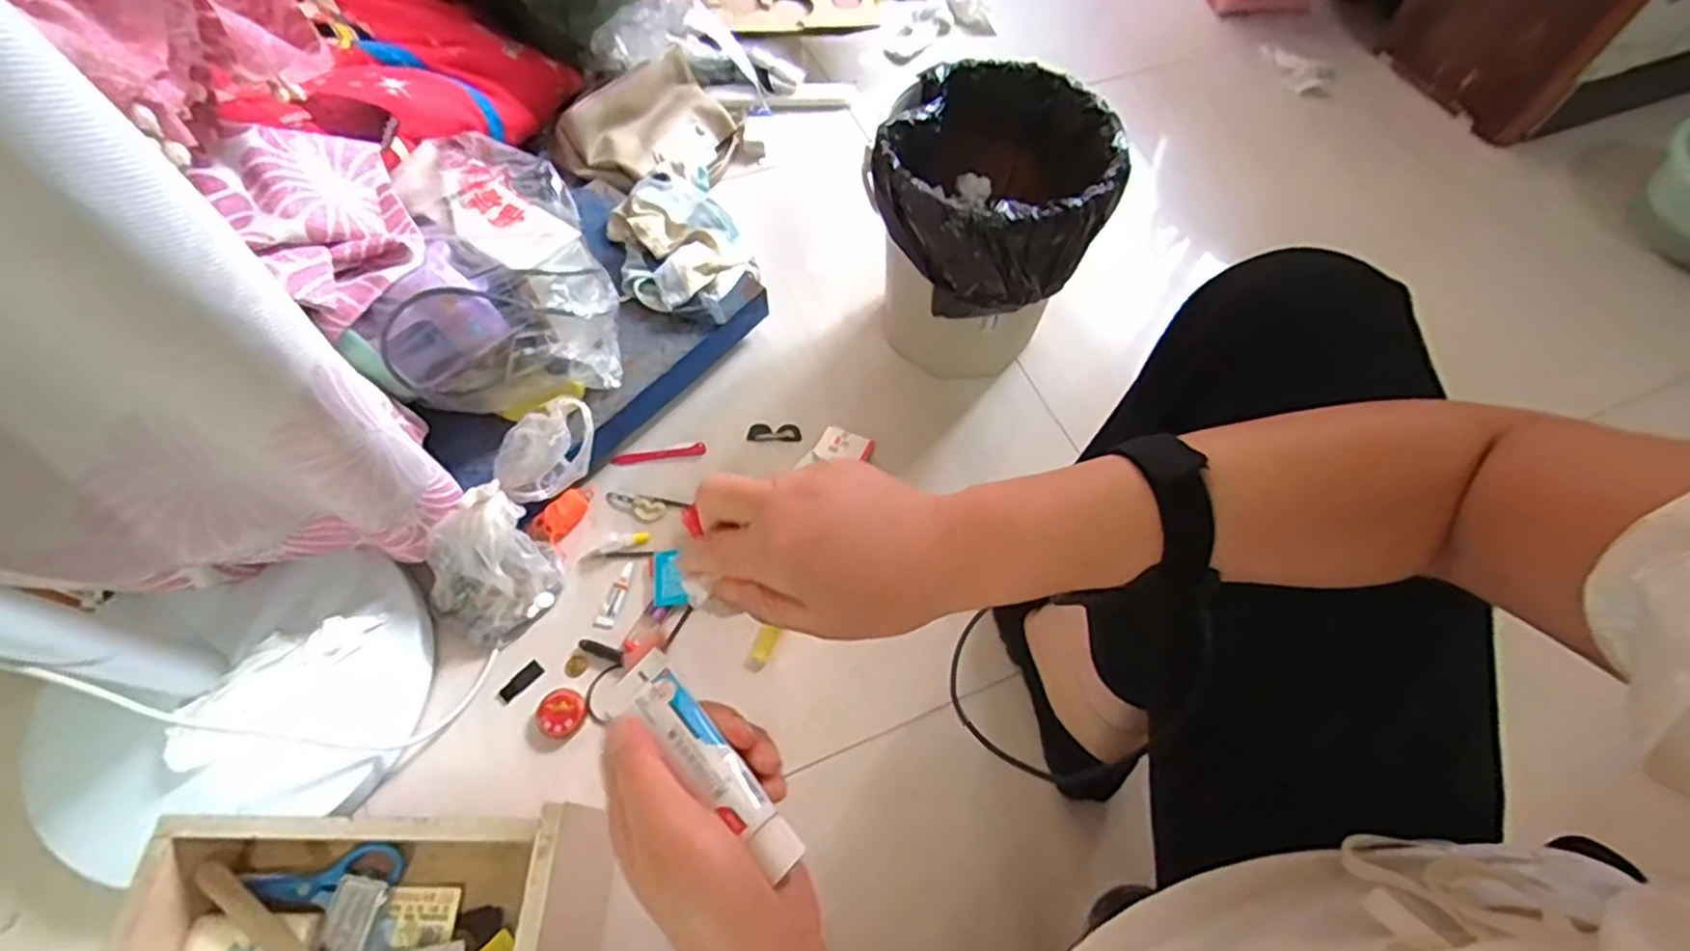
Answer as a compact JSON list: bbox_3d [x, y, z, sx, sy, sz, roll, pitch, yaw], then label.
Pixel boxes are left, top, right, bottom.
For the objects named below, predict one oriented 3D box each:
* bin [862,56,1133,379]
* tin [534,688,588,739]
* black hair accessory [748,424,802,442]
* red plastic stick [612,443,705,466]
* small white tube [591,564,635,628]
[{"bbox_3d":[0.149,-0.254,0.798,0.225,0.274,0.231,0,61,-1],"label":"bin"},{"bbox_3d":[-0.273,0.225,0.682,0.045,0.010,0.043,0,61,-1],"label":"tin"},{"bbox_3d":[-0.083,-0.051,0.845,0.063,0.006,0.025,2,61,0],"label":"black hair accessory"},{"bbox_3d":[-0.215,-0.024,0.825,0.105,0.007,0.015,-8,61,-6],"label":"red plastic stick"},{"bbox_3d":[-0.237,0.123,0.741,0.021,0.006,0.071,14,62,7],"label":"small white tube"}]

